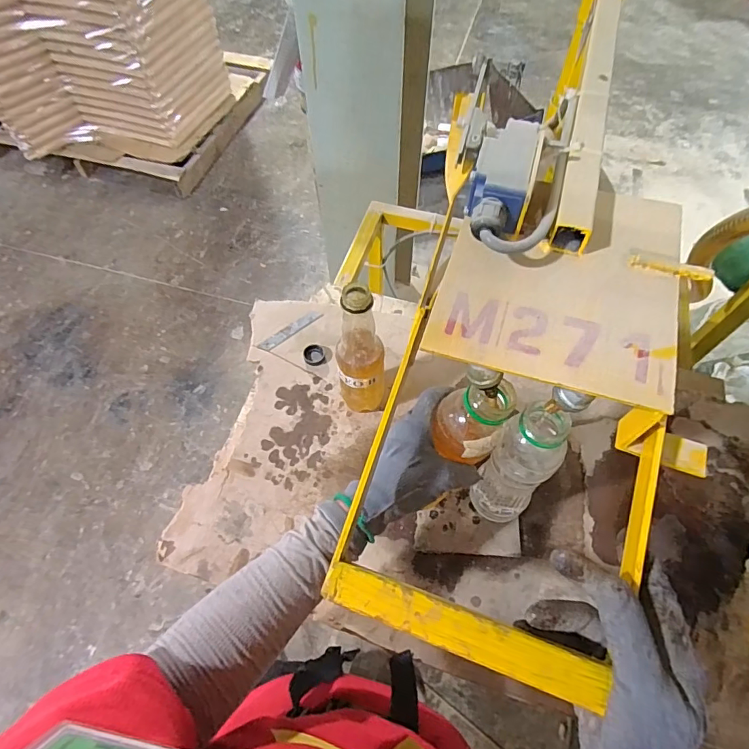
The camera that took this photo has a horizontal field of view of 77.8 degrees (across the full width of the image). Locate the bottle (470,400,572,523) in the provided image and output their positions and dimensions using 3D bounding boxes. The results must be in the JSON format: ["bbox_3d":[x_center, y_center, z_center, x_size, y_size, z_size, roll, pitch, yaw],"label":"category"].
[{"bbox_3d":[0.142,0.097,0.462,0.050,0.197,0.058,-36,67,-19],"label":"bottle"}]

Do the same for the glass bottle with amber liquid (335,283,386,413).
[{"bbox_3d":[-0.016,-0.016,0.527,0.057,0.213,0.050,0,60,-1],"label":"glass bottle with amber liquid"}]

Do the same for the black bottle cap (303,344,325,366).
[{"bbox_3d":[-0.084,-0.028,0.649,0.029,0.008,0.033,-14,61,-9],"label":"black bottle cap"}]

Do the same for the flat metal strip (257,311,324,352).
[{"bbox_3d":[-0.121,-0.065,0.678,0.104,0.004,0.019,-38,68,-26],"label":"flat metal strip"}]

